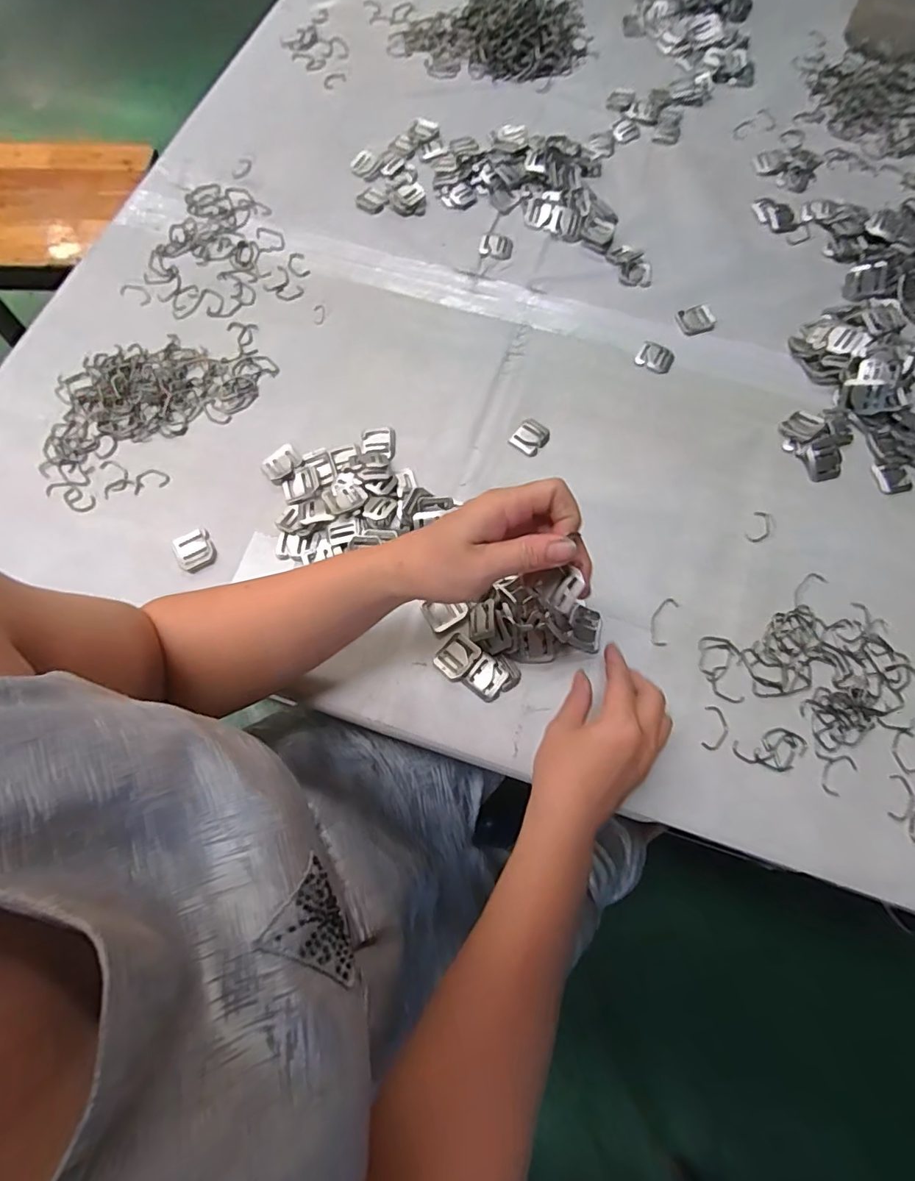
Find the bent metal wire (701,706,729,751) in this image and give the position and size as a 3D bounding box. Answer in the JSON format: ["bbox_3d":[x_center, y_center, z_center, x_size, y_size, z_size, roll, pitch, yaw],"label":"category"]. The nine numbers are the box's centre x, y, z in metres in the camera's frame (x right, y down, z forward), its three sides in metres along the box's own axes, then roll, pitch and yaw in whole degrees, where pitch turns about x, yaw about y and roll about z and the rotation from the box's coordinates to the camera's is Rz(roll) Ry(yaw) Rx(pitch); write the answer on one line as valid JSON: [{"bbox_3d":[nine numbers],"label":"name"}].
[{"bbox_3d":[0.201,0.108,0.407,0.019,0.004,0.034,16,72,5],"label":"bent metal wire"}]

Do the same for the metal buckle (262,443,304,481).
[{"bbox_3d":[-0.161,-0.116,0.484,0.035,0.004,0.028,-43,76,-13],"label":"metal buckle"}]

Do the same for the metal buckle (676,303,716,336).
[{"bbox_3d":[0.250,-0.283,0.549,0.041,0.004,0.033,-21,72,-7],"label":"metal buckle"}]

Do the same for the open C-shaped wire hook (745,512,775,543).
[{"bbox_3d":[0.271,-0.056,0.469,0.020,0.004,0.033,26,73,8],"label":"open C-shaped wire hook"}]

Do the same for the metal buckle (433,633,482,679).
[{"bbox_3d":[-0.001,0.054,0.427,0.028,0.006,0.033,41,76,13],"label":"metal buckle"}]

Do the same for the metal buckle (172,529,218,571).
[{"bbox_3d":[-0.230,-0.036,0.461,0.032,0.004,0.037,-24,73,-8],"label":"metal buckle"}]

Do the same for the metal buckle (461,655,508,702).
[{"bbox_3d":[0.024,0.070,0.421,0.029,0.007,0.030,39,75,12],"label":"metal buckle"}]

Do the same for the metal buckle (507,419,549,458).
[{"bbox_3d":[0.070,-0.146,0.498,0.031,0.004,0.037,39,75,12],"label":"metal buckle"}]

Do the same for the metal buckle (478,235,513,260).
[{"bbox_3d":[0.042,-0.382,0.584,0.037,0.006,0.033,5,71,2],"label":"metal buckle"}]

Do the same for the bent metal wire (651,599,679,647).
[{"bbox_3d":[0.172,0.026,0.441,0.018,0.004,0.045,21,72,7],"label":"bent metal wire"}]

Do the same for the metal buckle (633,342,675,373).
[{"bbox_3d":[0.201,-0.237,0.533,0.036,0.004,0.034,22,72,7],"label":"metal buckle"}]

